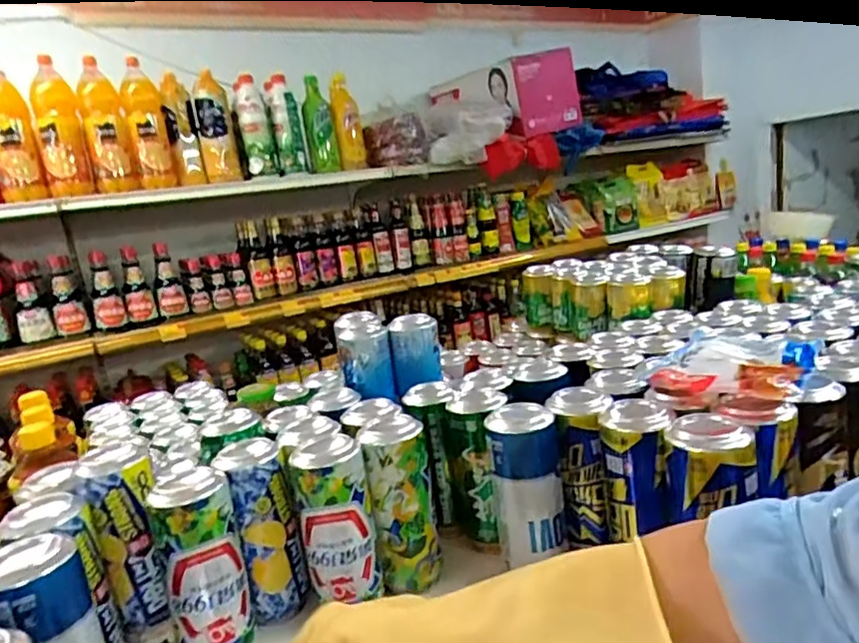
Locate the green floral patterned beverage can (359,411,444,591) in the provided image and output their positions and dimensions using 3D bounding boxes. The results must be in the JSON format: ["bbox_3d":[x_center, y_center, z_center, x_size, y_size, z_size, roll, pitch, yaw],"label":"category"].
[{"bbox_3d":[-0.026,0.172,0.574,0.062,0.154,0.056,-10,12,-10],"label":"green floral patterned beverage can"}]

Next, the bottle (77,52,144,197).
[{"bbox_3d":[-0.853,-0.516,1.574,0.105,0.337,0.115,-13,13,-24],"label":"bottle"}]

